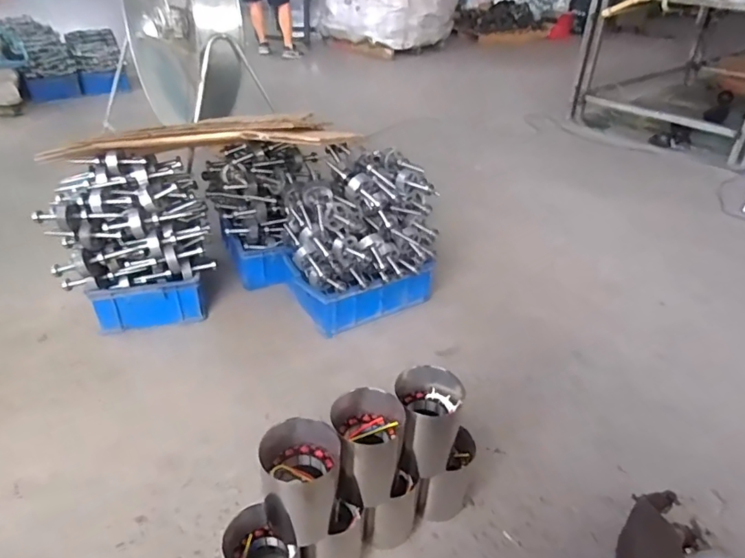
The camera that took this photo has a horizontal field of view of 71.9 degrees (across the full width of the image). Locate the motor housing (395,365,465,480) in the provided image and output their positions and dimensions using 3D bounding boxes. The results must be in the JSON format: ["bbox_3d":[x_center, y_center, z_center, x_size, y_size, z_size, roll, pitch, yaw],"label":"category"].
[{"bbox_3d":[0.095,0.257,0.932,0.118,0.165,0.123,2,33,-1],"label":"motor housing"}]

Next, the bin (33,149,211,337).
[{"bbox_3d":[-0.686,-0.136,1.492,0.395,0.398,0.395,-8,37,-18],"label":"bin"}]

